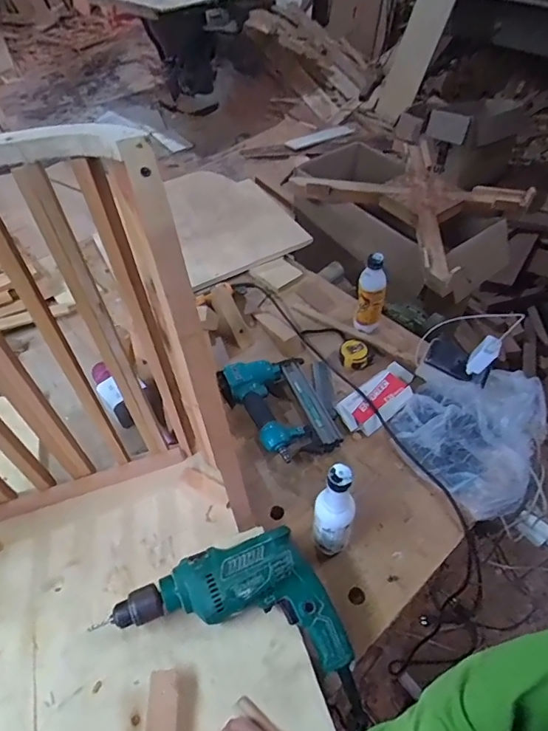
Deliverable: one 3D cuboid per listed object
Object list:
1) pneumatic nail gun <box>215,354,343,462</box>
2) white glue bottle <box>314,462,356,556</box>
[{"bbox_3d":[0.009,0.075,0.839,0.166,0.048,0.214,-19,51,-12],"label":"pneumatic nail gun"},{"bbox_3d":[0.082,0.207,0.632,0.051,0.214,0.044,8,51,10],"label":"white glue bottle"}]

